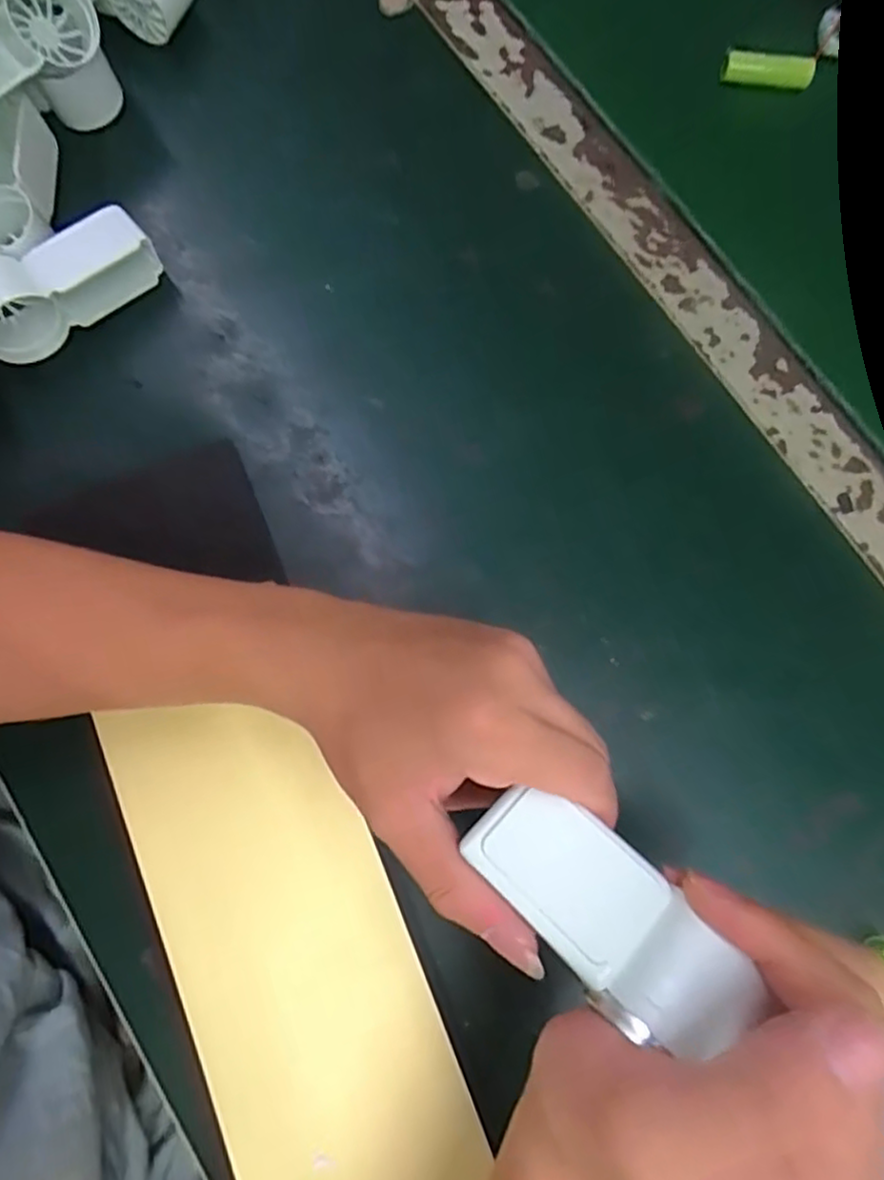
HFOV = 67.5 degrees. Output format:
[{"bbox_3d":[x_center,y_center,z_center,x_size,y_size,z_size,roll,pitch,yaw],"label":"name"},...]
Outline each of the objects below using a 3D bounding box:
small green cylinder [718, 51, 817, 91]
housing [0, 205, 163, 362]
[{"bbox_3d":[0.190,-0.305,0.388,0.053,0.016,0.010,6,79,1],"label":"small green cylinder"},{"bbox_3d":[-0.192,-0.156,0.335,0.096,0.038,0.041,-32,81,-6],"label":"housing"}]

